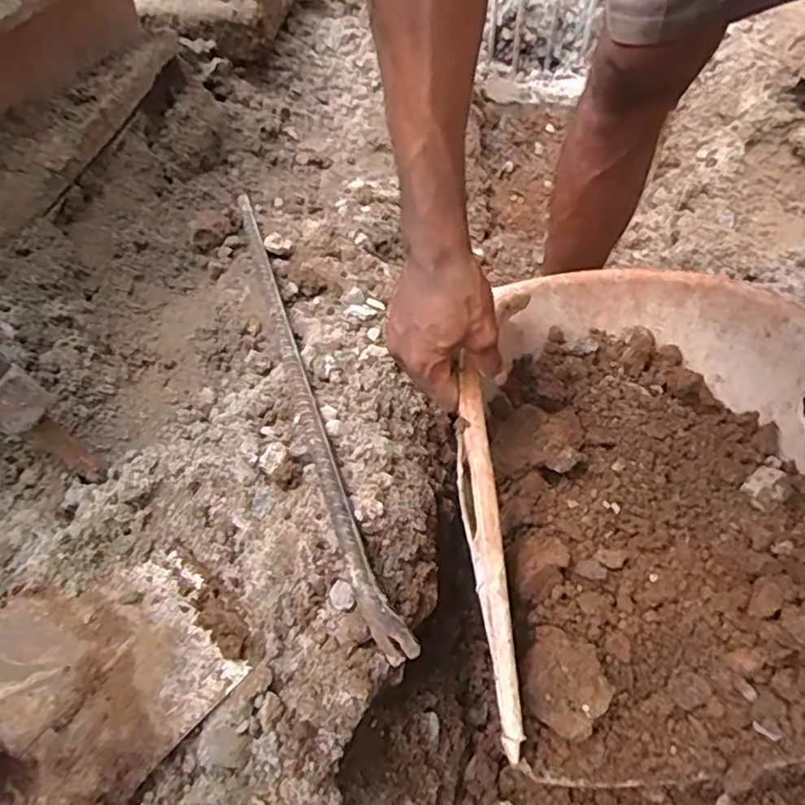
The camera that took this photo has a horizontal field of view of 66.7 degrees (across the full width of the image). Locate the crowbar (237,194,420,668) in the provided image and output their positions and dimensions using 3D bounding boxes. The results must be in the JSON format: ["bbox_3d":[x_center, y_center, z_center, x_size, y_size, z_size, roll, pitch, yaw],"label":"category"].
[{"bbox_3d":[-0.120,-0.065,0.651,0.031,0.024,0.678,-17,51,-11],"label":"crowbar"}]

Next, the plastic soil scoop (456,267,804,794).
[{"bbox_3d":[0.191,0.050,0.505,0.286,0.135,0.427,-1,50,2],"label":"plastic soil scoop"}]

